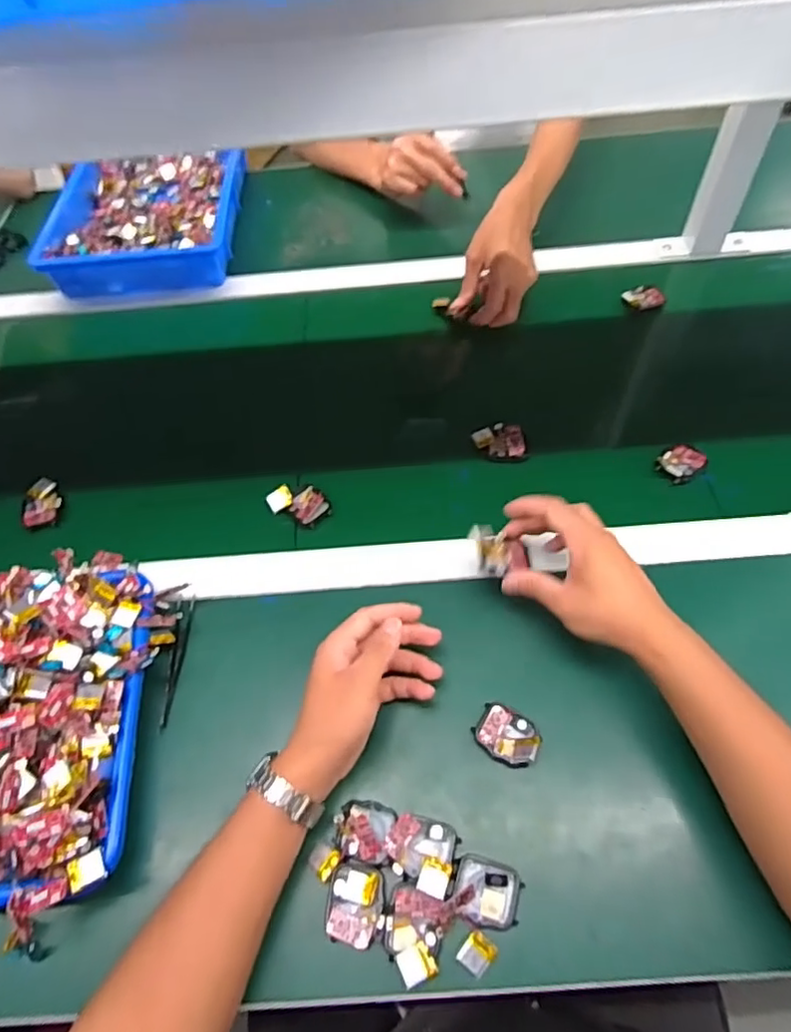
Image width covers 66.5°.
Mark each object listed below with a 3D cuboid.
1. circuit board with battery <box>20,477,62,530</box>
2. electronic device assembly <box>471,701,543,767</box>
[{"bbox_3d":[-0.365,-0.013,0.623,0.033,0.013,0.057,-15,57,-6],"label":"circuit board with battery"},{"bbox_3d":[0.088,0.172,0.472,0.050,0.019,0.038,31,64,21],"label":"electronic device assembly"}]

